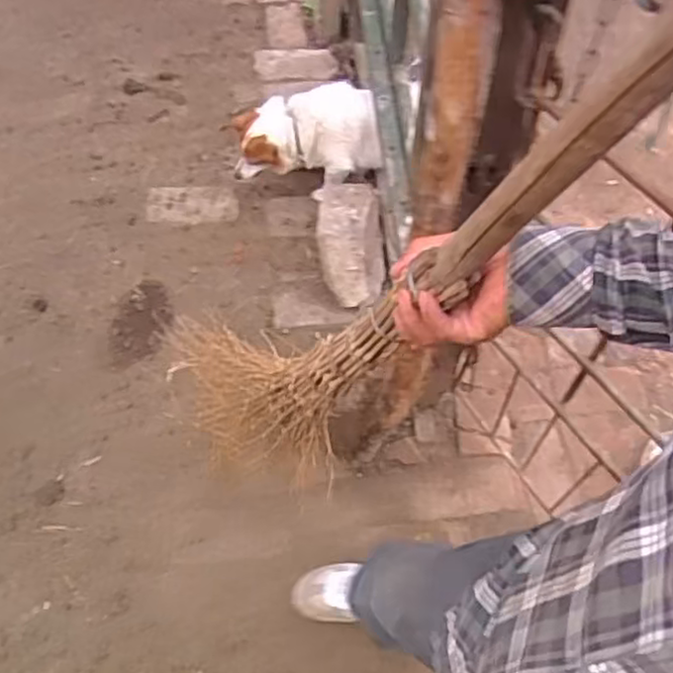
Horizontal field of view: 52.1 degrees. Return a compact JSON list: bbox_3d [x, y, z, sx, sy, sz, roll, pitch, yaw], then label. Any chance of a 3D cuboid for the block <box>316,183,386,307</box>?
[{"bbox_3d":[0.037,-0.222,1.618,0.160,0.192,0.293,2,63,4],"label":"block"}]

